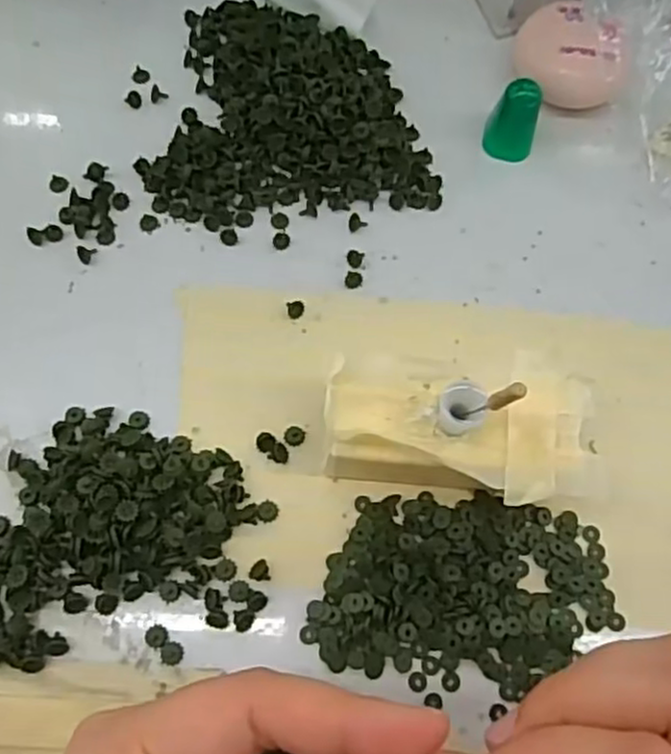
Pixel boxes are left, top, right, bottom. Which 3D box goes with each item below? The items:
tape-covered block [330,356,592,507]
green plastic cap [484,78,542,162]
[{"bbox_3d":[0.039,0.020,0.237,0.085,0.038,0.047,-1,71,-2],"label":"tape-covered block"},{"bbox_3d":[0.072,-0.102,0.287,0.019,0.028,0.016,21,72,6],"label":"green plastic cap"}]

